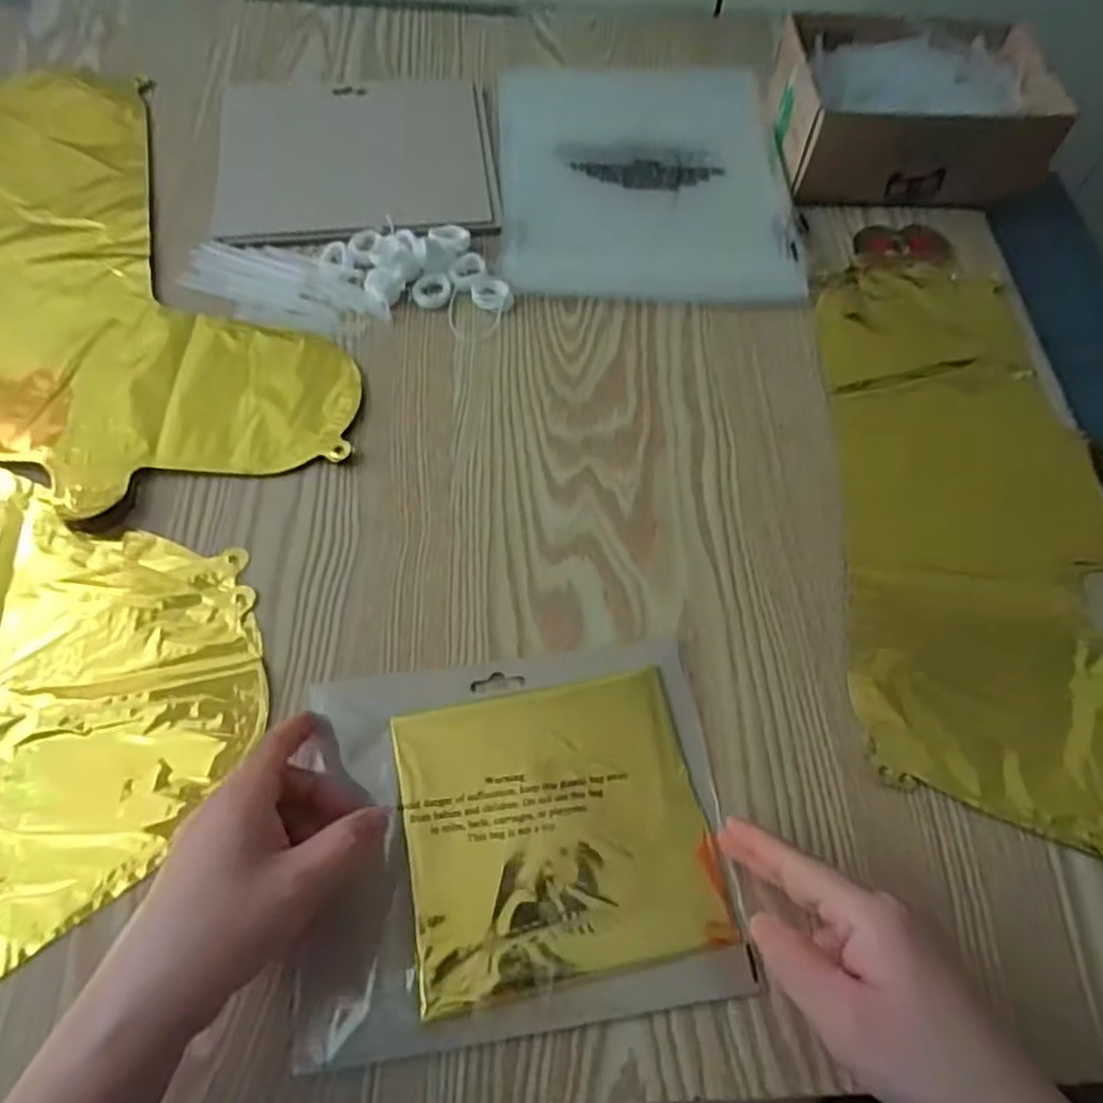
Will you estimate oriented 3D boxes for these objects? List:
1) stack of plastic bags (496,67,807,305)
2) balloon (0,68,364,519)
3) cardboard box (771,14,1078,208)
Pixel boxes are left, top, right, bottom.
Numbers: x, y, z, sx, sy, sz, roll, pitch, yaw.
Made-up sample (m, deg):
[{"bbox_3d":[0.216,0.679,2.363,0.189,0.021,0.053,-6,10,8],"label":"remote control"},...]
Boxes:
[{"bbox_3d":[0.067,-0.278,0.547,0.208,0.022,0.228,-2,63,-4],"label":"stack of plastic bags"},{"bbox_3d":[-0.284,-0.205,0.498,0.232,0.007,0.403,-15,65,-10],"label":"balloon"},{"bbox_3d":[0.265,-0.329,0.549,0.194,0.064,0.143,3,63,-1],"label":"cardboard box"}]

